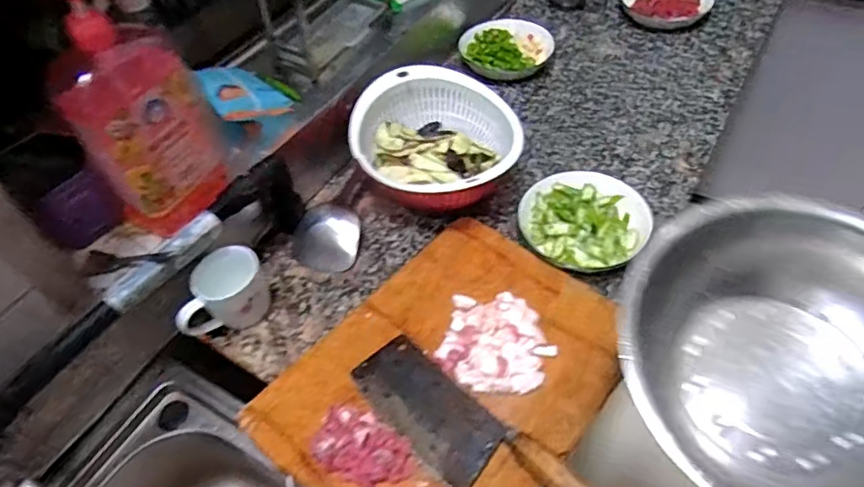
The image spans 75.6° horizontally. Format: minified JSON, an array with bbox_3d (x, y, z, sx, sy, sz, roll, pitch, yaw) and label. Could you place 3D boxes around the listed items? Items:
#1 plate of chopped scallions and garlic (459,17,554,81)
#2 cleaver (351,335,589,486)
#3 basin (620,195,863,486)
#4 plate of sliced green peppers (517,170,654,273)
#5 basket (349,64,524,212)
[{"bbox_3d":[0.140,-0.367,1.049,0.151,0.043,0.151,-3,50,3],"label":"plate of chopped scallions and garlic"},{"bbox_3d":[0.026,0.194,0.576,0.275,0.031,0.085,35,61,29],"label":"cleaver"},{"bbox_3d":[0.290,0.104,0.451,0.266,0.115,0.252,-3,50,3],"label":"basin"},{"bbox_3d":[0.210,-0.041,0.760,0.166,0.047,0.171,-3,50,3],"label":"plate of sliced green peppers"},{"bbox_3d":[0.006,-0.144,0.827,0.242,0.103,0.253,3,50,8],"label":"basket"}]

